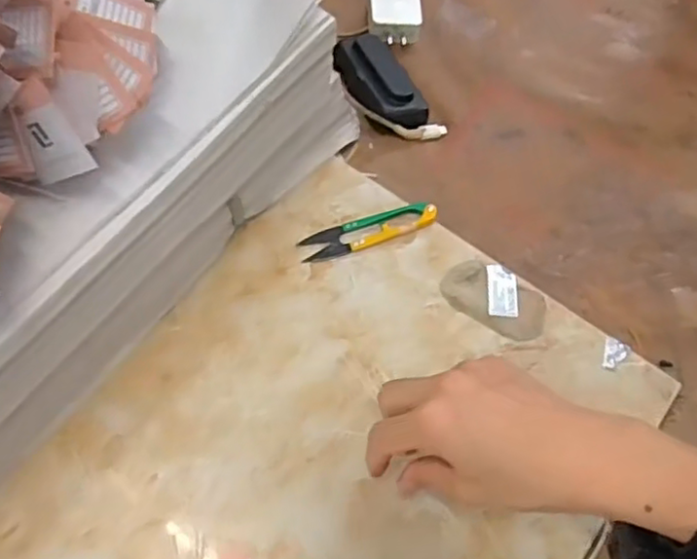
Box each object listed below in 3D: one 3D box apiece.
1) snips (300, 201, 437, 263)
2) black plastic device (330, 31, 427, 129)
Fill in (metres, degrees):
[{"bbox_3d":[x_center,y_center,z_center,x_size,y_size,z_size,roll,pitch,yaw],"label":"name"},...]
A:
[{"bbox_3d":[0.015,-0.037,0.483,0.101,0.010,0.024,-16,65,-11],"label":"snips"},{"bbox_3d":[0.025,-0.165,0.555,0.047,0.019,0.101,-25,66,-14],"label":"black plastic device"}]

